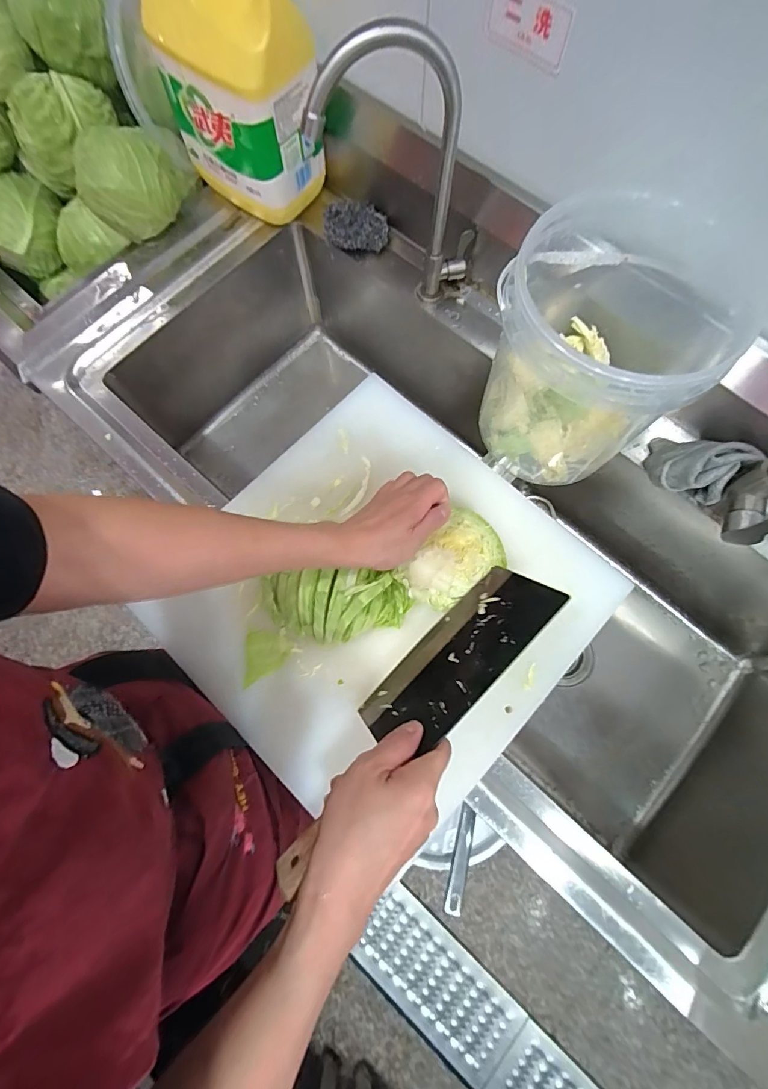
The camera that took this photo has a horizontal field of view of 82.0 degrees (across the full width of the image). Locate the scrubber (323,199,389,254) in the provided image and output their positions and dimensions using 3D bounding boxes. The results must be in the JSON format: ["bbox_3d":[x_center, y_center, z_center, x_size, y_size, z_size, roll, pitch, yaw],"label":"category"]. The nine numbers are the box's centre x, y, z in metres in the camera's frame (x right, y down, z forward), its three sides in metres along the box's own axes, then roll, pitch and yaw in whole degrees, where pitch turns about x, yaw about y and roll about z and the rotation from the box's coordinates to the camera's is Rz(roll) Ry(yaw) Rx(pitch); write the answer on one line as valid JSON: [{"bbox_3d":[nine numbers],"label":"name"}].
[{"bbox_3d":[-0.043,-0.491,0.688,0.098,0.040,0.067,-1,75,0],"label":"scrubber"}]

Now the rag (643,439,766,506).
[{"bbox_3d":[0.391,-0.100,0.556,0.097,0.061,0.066,34,78,9],"label":"rag"}]

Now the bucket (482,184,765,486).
[{"bbox_3d":[0.221,-0.229,0.517,0.192,0.207,0.244,18,76,5],"label":"bucket"}]

